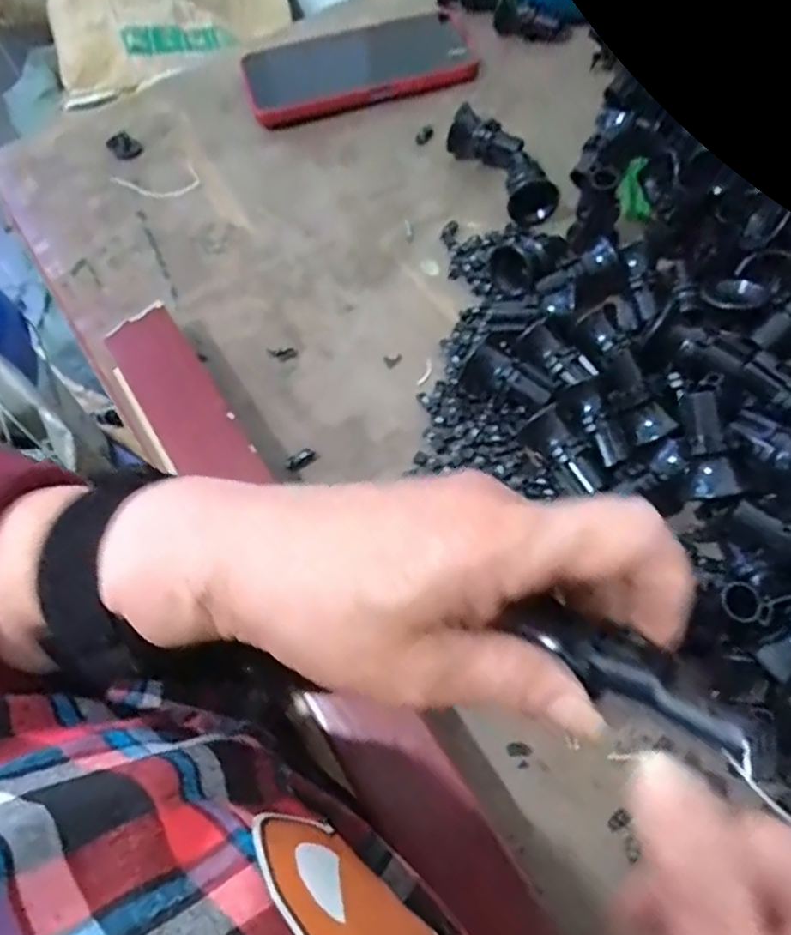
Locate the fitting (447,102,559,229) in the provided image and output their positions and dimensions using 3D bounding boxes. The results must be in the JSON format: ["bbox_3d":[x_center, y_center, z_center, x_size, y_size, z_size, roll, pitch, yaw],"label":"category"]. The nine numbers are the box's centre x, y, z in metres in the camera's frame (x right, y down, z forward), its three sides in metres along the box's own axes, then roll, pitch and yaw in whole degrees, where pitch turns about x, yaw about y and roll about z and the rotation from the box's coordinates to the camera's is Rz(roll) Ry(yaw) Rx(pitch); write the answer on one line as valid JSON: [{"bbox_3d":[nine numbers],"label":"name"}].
[{"bbox_3d":[0.070,-0.192,0.437,0.034,0.033,0.086,-28,63,-9],"label":"fitting"}]

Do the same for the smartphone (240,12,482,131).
[{"bbox_3d":[-0.028,-0.298,0.507,0.165,0.015,0.083,-16,62,-2],"label":"smartphone"}]

